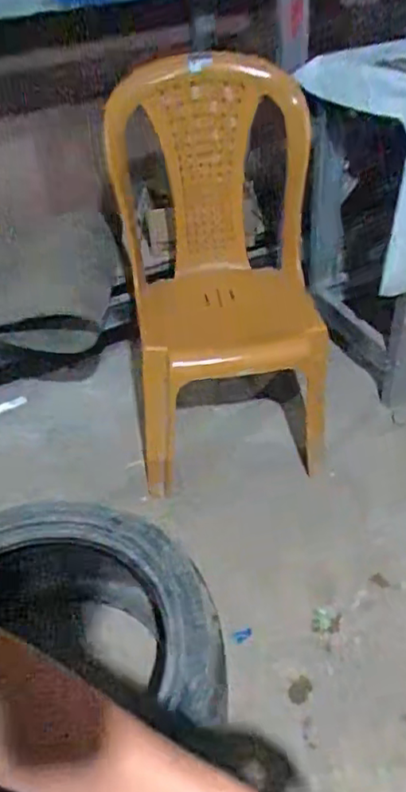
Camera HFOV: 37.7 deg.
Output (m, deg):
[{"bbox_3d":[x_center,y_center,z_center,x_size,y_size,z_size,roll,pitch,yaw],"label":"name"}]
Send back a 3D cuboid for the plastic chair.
[{"bbox_3d":[0.049,-0.261,1.464,0.486,0.888,0.550,-5,40,3],"label":"plastic chair"}]

